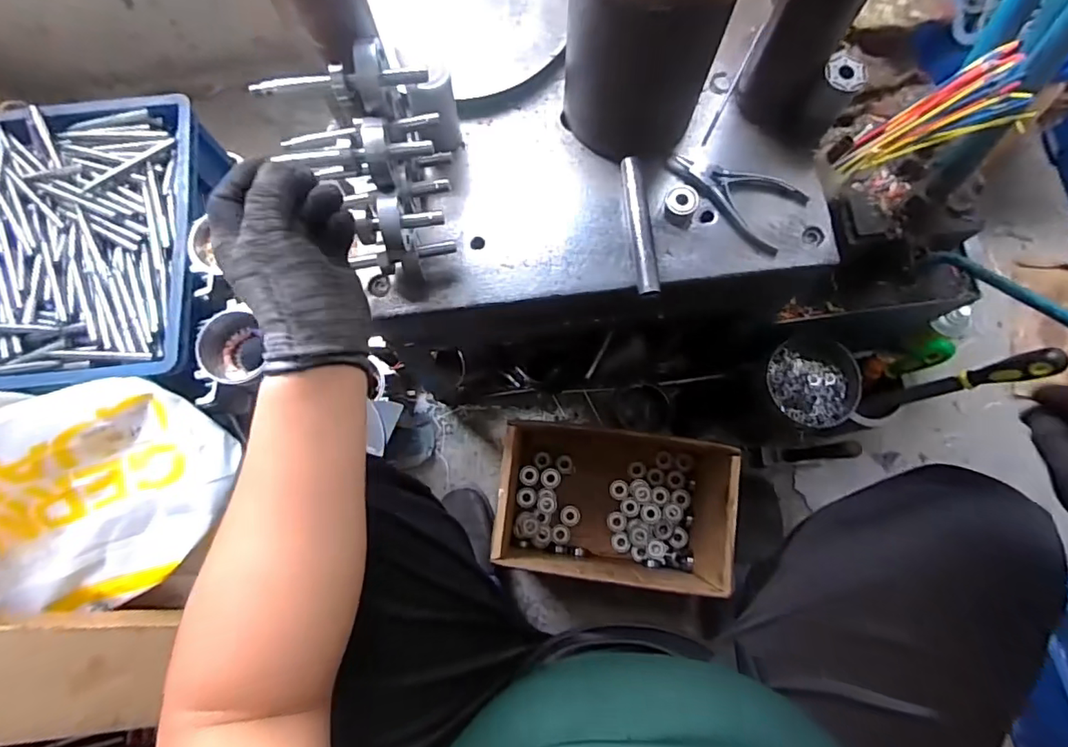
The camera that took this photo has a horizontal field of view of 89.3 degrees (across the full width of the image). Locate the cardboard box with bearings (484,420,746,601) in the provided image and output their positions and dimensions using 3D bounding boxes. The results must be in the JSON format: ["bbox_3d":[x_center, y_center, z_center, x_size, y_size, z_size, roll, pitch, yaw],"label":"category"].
[{"bbox_3d":[0.109,0.186,0.786,0.303,0.185,0.203,7,76,3],"label":"cardboard box with bearings"}]

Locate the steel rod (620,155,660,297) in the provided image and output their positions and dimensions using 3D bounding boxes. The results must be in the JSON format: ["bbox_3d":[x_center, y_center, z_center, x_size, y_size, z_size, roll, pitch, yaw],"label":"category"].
[{"bbox_3d":[0.100,-0.139,0.510,0.019,0.016,0.136,-6,76,0],"label":"steel rod"}]

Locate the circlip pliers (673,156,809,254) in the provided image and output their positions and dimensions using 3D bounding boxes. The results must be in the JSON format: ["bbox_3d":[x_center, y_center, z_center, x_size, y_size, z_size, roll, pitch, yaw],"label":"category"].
[{"bbox_3d":[0.192,-0.175,0.526,0.131,0.012,0.074,29,78,8],"label":"circlip pliers"}]

